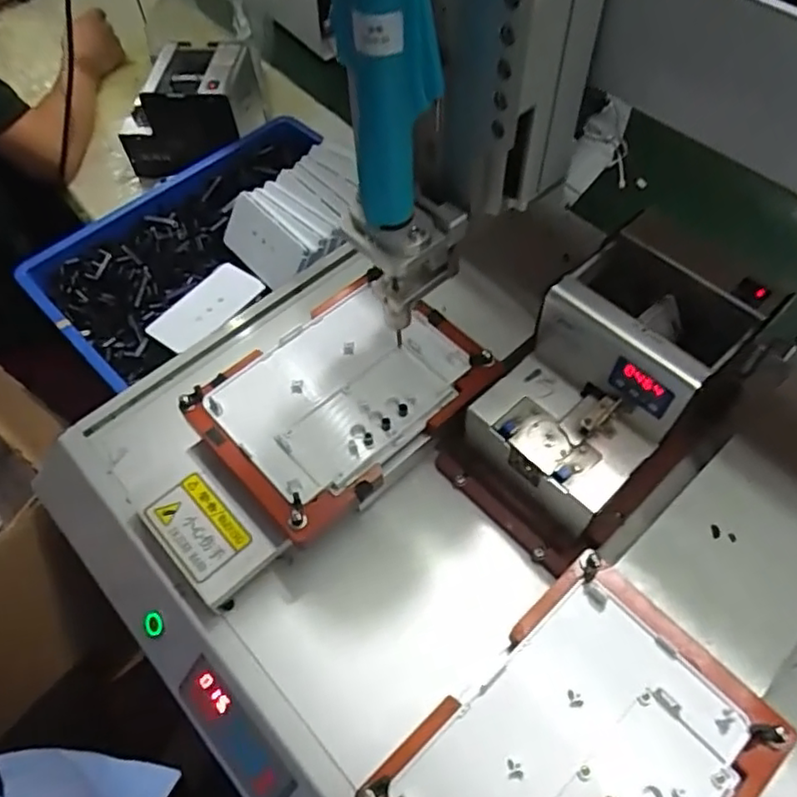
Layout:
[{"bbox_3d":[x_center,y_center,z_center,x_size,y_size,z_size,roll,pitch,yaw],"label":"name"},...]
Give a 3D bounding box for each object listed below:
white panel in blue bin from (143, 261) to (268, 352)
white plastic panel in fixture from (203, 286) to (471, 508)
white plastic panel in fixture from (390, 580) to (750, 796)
[{"bbox_3d":[-0.236,-0.113,0.794,0.066,0.011,0.134,36,66,22],"label":"white panel in blue bin"},{"bbox_3d":[-0.048,-0.010,0.532,0.183,0.017,0.138,-38,64,-20],"label":"white plastic panel in fixture"},{"bbox_3d":[0.105,0.218,0.384,0.182,0.007,0.132,-37,64,-19],"label":"white plastic panel in fixture"}]

